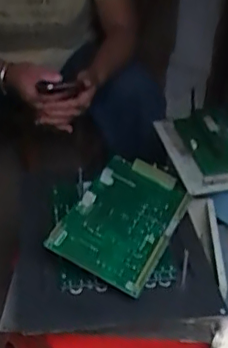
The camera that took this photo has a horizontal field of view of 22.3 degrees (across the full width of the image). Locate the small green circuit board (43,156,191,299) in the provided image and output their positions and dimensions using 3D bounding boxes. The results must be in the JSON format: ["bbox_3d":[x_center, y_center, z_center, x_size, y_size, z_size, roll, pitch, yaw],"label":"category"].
[{"bbox_3d":[0.013,0.051,0.693,0.113,0.022,0.195,26,49,10],"label":"small green circuit board"}]

